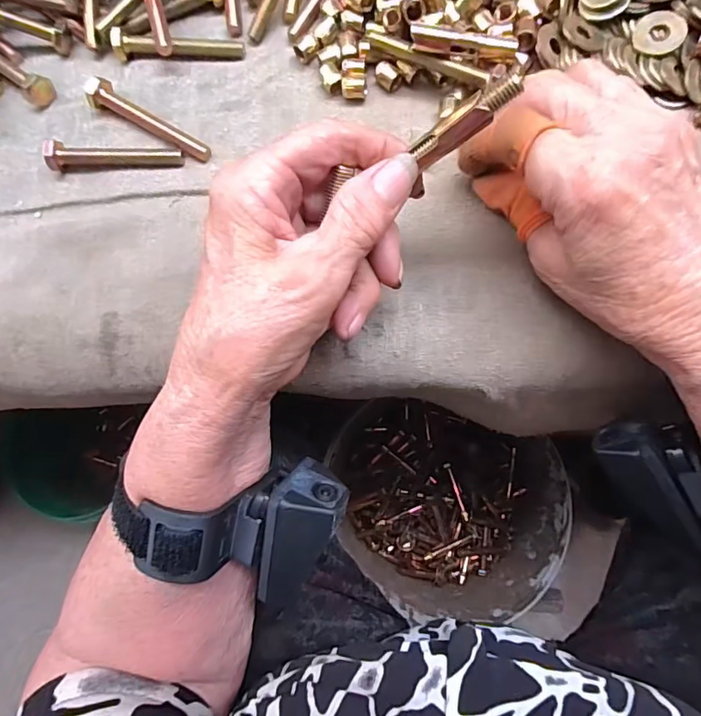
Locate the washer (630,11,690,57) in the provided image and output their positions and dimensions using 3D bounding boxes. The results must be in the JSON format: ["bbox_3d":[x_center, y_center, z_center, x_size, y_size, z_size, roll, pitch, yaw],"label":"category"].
[{"bbox_3d":[0.140,-0.148,0.211,0.021,0.004,0.020,-28,79,20],"label":"washer"}]

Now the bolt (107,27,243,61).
[{"bbox_3d":[-0.087,-0.156,0.233,0.065,0.012,0.011,4,86,4],"label":"bolt"}]

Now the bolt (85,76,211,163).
[{"bbox_3d":[-0.099,-0.117,0.229,0.066,0.012,0.013,28,88,6],"label":"bolt"}]

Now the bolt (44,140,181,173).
[{"bbox_3d":[-0.117,-0.101,0.231,0.068,0.012,0.011,-1,85,4],"label":"bolt"}]

